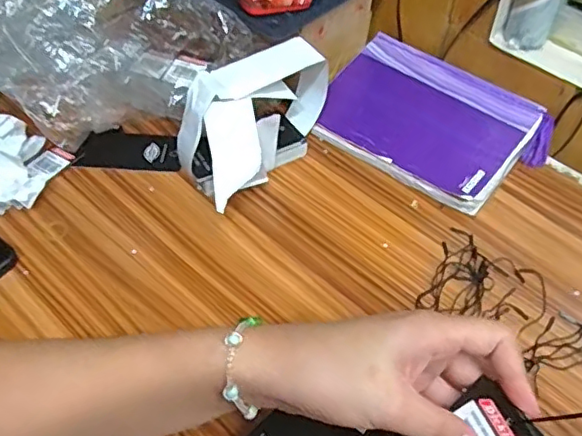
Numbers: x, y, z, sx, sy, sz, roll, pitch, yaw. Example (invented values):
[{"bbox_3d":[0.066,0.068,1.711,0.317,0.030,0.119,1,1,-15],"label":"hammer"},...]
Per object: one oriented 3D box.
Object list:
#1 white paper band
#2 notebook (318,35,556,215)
[{"bbox_3d":[-0.043,-0.086,0.538,0.089,0.102,0.173,26,53,18],"label":"white paper band"},{"bbox_3d":[0.135,-0.098,0.591,0.214,0.016,0.156,35,66,24],"label":"notebook"}]

